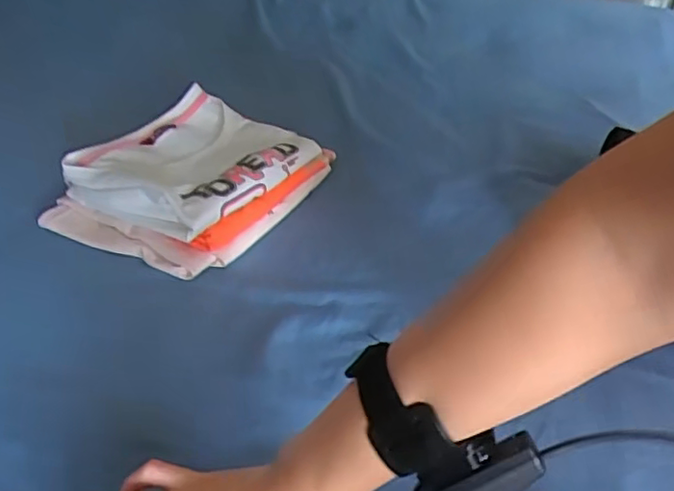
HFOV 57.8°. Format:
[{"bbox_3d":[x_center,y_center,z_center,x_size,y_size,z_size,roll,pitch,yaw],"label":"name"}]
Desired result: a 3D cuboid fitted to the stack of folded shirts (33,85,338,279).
[{"bbox_3d":[-0.156,-0.085,0.703,0.215,0.065,0.294,24,45,26],"label":"stack of folded shirts"}]

